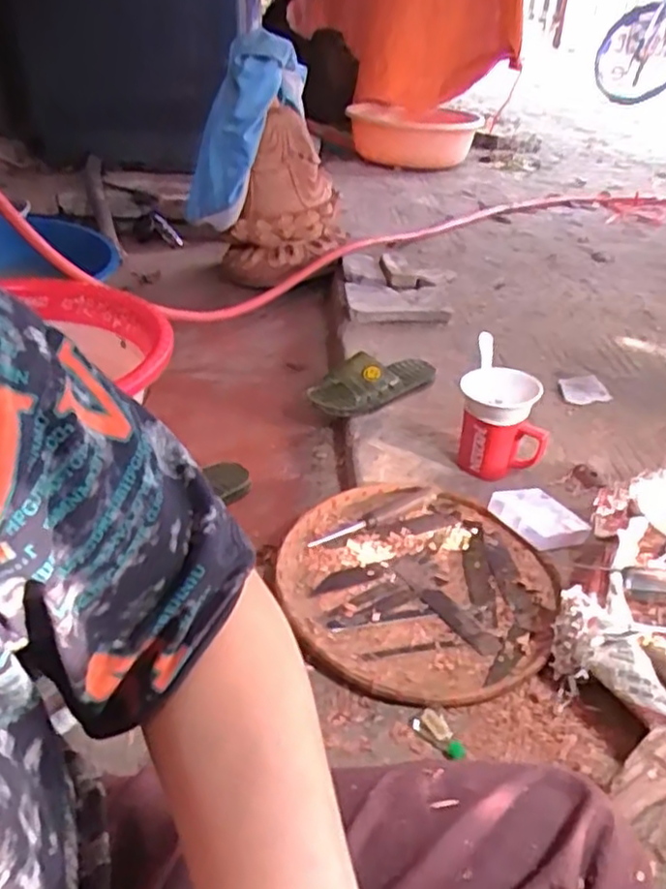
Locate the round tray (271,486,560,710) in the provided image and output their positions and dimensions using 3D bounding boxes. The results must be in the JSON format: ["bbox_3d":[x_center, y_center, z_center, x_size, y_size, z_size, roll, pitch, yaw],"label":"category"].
[{"bbox_3d":[0.087,0.143,0.730,0.274,0.028,0.294,2,33,-1],"label":"round tray"}]

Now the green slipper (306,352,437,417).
[{"bbox_3d":[0.068,-0.100,1.073,0.215,0.061,0.099,-13,36,-22],"label":"green slipper"}]

